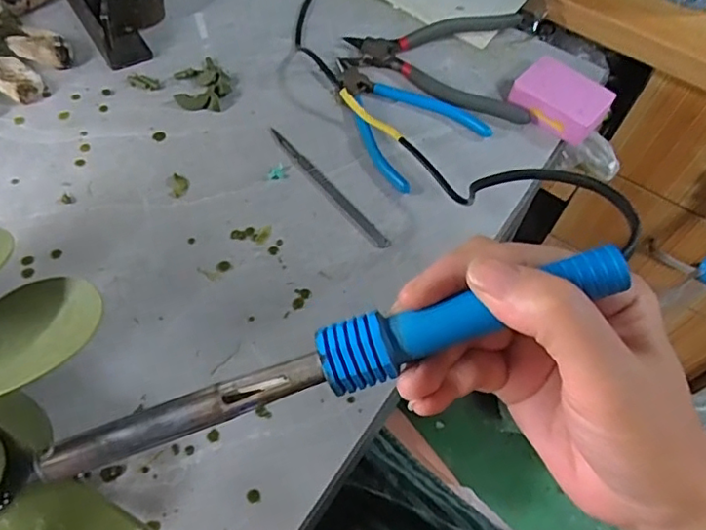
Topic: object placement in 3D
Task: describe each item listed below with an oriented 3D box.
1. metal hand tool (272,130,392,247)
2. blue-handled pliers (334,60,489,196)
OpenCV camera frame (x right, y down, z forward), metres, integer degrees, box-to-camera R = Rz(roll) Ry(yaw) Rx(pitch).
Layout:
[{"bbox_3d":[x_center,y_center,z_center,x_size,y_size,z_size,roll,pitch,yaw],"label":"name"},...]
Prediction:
[{"bbox_3d":[-0.020,-0.061,0.450,0.011,0.004,0.139,-33,66,-23],"label":"metal hand tool"},{"bbox_3d":[0.030,-0.132,0.496,0.107,0.014,0.144,-37,67,-25],"label":"blue-handled pliers"}]

